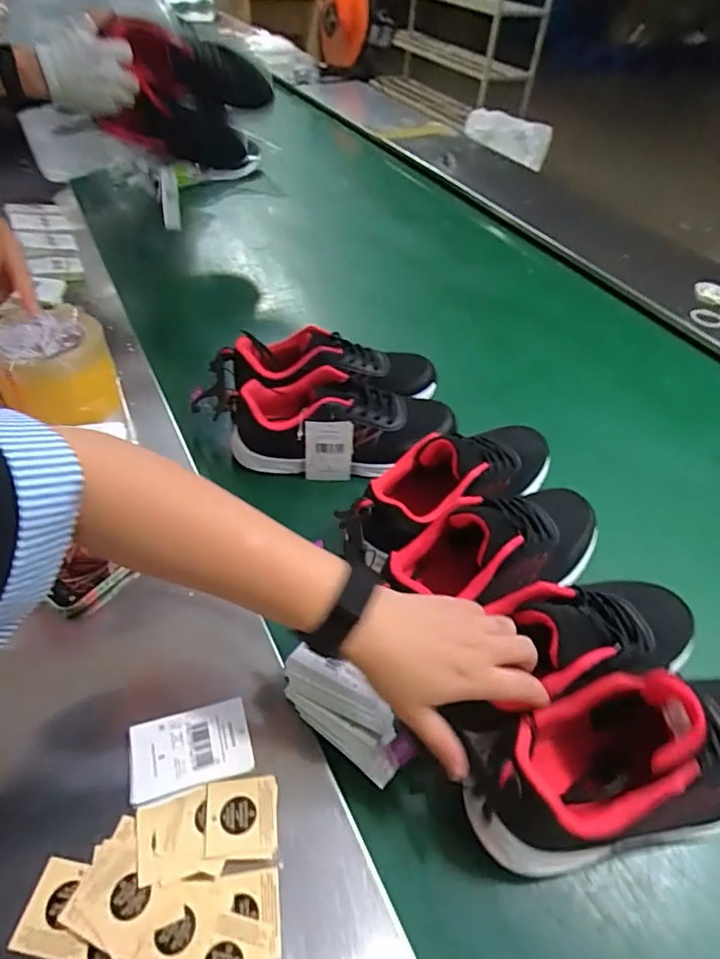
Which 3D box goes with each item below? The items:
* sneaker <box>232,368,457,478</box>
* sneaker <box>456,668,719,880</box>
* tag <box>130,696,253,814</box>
[{"bbox_3d":[-0.019,-0.063,0.604,0.246,0.080,0.086,-3,47,-1],"label":"sneaker"},{"bbox_3d":[0.198,0.187,0.367,0.255,0.107,0.090,-9,48,-7],"label":"sneaker"},{"bbox_3d":[-0.120,0.192,0.384,0.080,0.014,0.052,-14,49,-11],"label":"tag"}]

